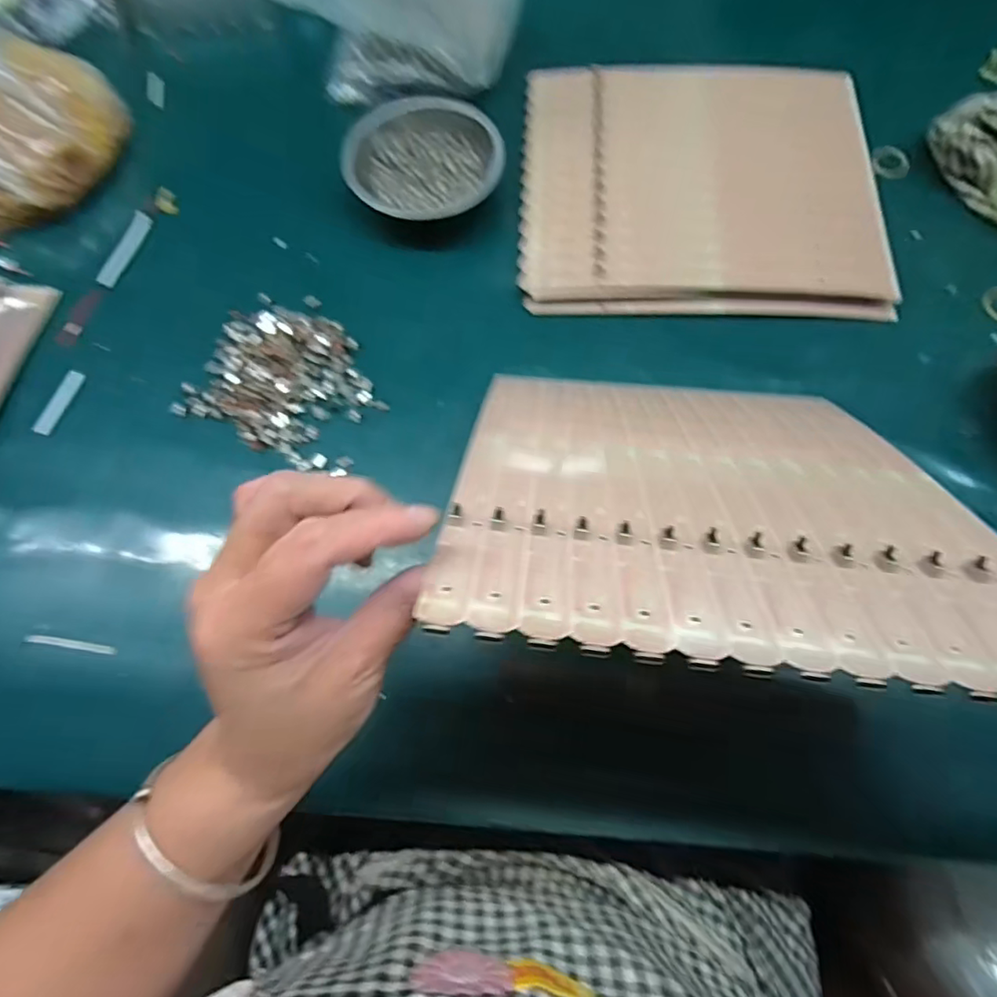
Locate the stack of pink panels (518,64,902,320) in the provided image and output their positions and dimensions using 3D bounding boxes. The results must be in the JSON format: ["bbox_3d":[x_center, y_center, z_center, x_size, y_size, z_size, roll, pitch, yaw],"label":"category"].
[{"bbox_3d":[0.163,-0.264,0.481,0.278,0.031,0.245,2,70,2],"label":"stack of pink panels"}]

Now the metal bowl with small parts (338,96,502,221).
[{"bbox_3d":[-0.061,-0.289,0.485,0.128,0.036,0.106,0,70,1],"label":"metal bowl with small parts"}]

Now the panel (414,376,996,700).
[{"bbox_3d":[0.105,-0.015,0.299,0.237,0.009,0.272,6,30,4],"label":"panel"}]

